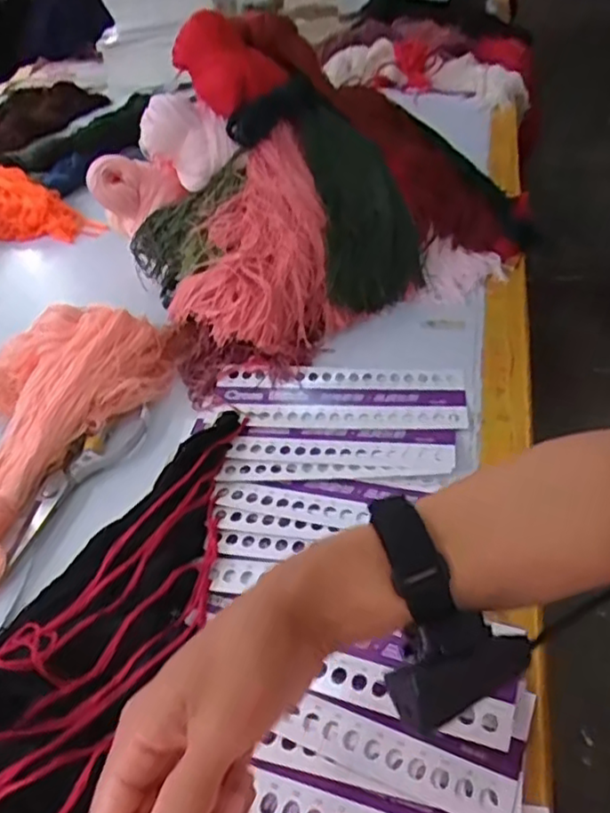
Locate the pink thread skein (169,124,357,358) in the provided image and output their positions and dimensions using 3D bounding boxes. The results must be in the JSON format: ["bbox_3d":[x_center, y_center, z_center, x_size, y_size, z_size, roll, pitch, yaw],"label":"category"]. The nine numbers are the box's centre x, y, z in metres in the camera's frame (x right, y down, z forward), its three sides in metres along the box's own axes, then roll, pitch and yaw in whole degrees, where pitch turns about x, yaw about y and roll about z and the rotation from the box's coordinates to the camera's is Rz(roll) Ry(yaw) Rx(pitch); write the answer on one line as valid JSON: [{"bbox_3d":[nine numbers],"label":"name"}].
[{"bbox_3d":[-0.035,-0.157,0.679,0.181,0.160,0.143,-36,49,-30],"label":"pink thread skein"}]

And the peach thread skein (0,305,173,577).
[{"bbox_3d":[-0.271,0.013,0.585,0.196,0.055,0.329,10,43,17],"label":"peach thread skein"}]

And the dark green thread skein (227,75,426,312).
[{"bbox_3d":[0.034,-0.245,0.725,0.163,0.056,0.270,-27,85,-22],"label":"dark green thread skein"}]

